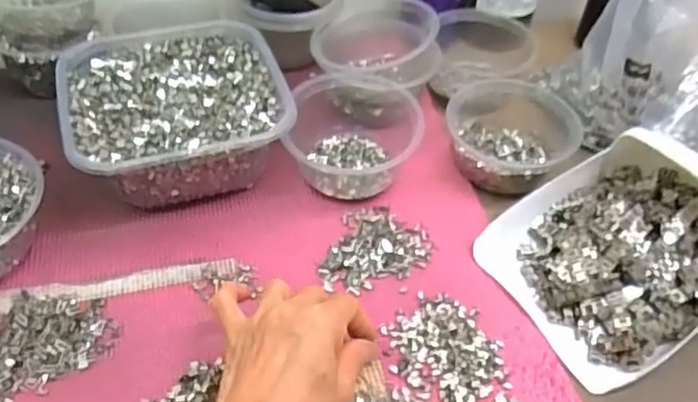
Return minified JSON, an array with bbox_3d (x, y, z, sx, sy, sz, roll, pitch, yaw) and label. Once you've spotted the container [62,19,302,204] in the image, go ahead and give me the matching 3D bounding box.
[{"bbox_3d":[-0.147,-0.074,0.547,0.174,0.073,0.176,-13,50,-15],"label":"container"}]

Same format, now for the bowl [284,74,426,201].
[{"bbox_3d":[0.008,-0.065,0.550,0.103,0.069,0.123,8,47,4],"label":"bowl"}]

